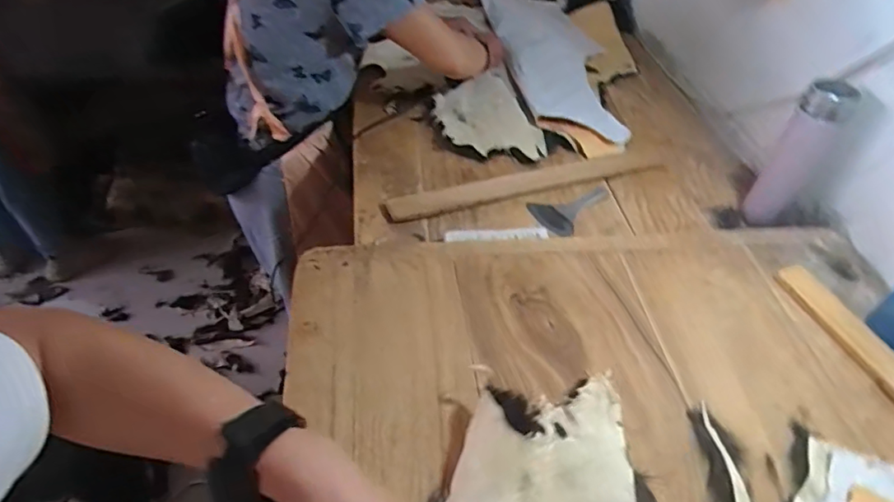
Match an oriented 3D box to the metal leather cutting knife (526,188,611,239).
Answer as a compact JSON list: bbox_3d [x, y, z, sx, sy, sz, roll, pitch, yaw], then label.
[{"bbox_3d":[0.208,-0.069,0.870,0.171,0.014,0.078,-21,51,-26],"label":"metal leather cutting knife"}]

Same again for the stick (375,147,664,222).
[{"bbox_3d":[0.144,-0.114,0.893,0.496,0.015,0.049,-14,48,-20],"label":"stick"}]

